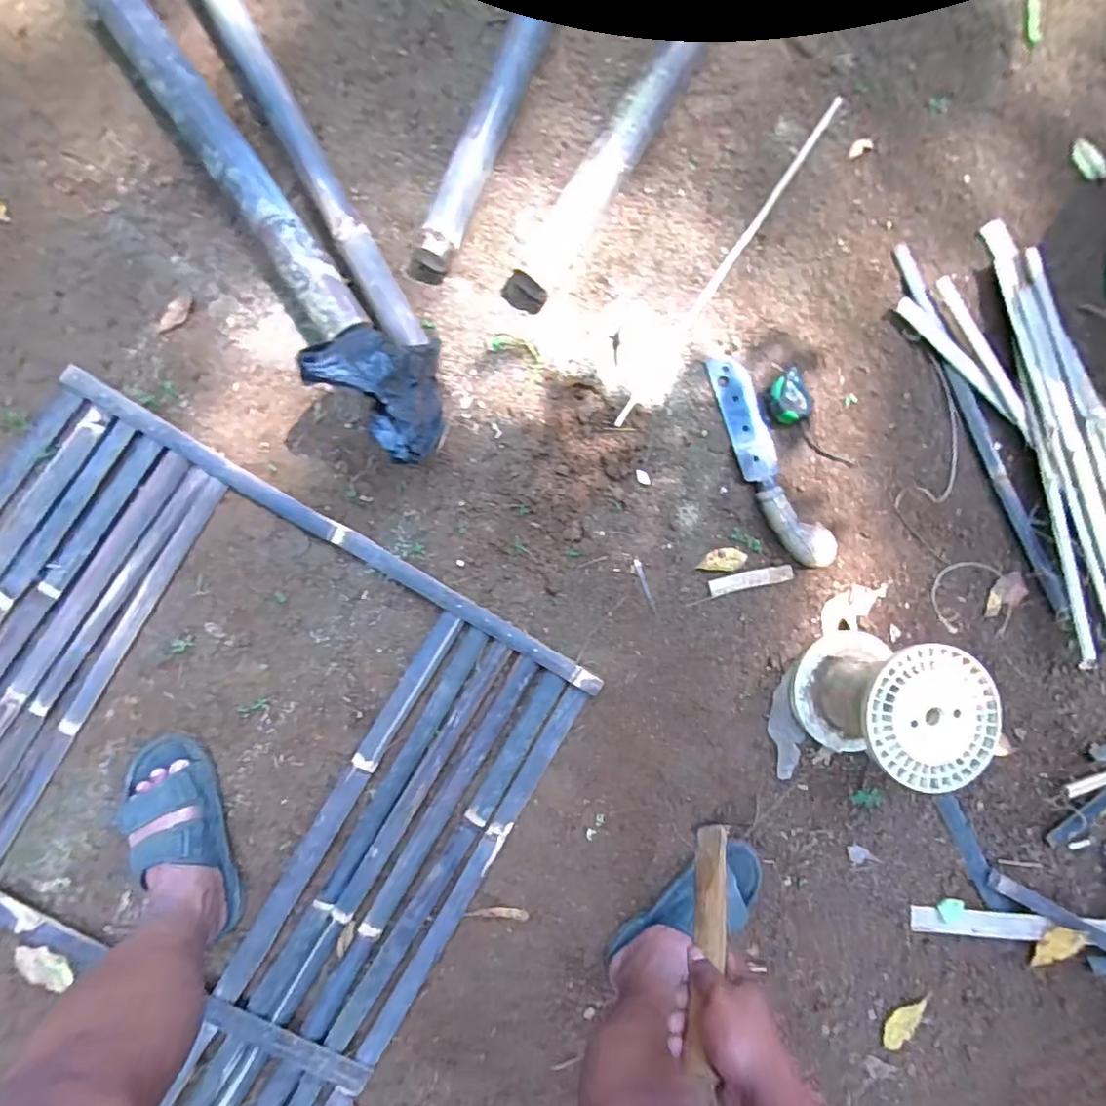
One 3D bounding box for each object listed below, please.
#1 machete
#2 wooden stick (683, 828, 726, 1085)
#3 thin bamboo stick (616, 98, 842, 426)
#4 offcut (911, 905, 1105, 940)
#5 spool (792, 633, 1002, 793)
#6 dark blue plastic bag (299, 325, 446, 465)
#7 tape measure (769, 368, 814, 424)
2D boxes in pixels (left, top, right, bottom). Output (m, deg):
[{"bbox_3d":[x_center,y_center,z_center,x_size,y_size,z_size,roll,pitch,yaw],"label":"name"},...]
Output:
[{"bbox_3d":[0.352,-0.151,0.931,0.079,0.055,0.369,-24,92,-7],"label":"machete"},{"bbox_3d":[0.157,0.378,0.578,0.016,0.238,0.041,37,124,-5],"label":"wooden stick"},{"bbox_3d":[0.296,-0.485,0.953,0.021,0.009,0.663,34,85,-6],"label":"thin bamboo stick"},{"bbox_3d":[0.839,0.601,0.913,0.482,0.019,0.042,-2,90,11],"label":"offcut"},{"bbox_3d":[0.505,0.226,0.873,0.180,0.192,0.188,8,88,-7],"label":"spool"},{"bbox_3d":[-0.229,-0.204,0.780,0.147,0.221,0.194,-5,90,-7],"label":"dark blue plastic bag"},{"bbox_3d":[0.388,-0.255,0.949,0.060,0.037,0.080,-23,92,-7],"label":"tape measure"}]

